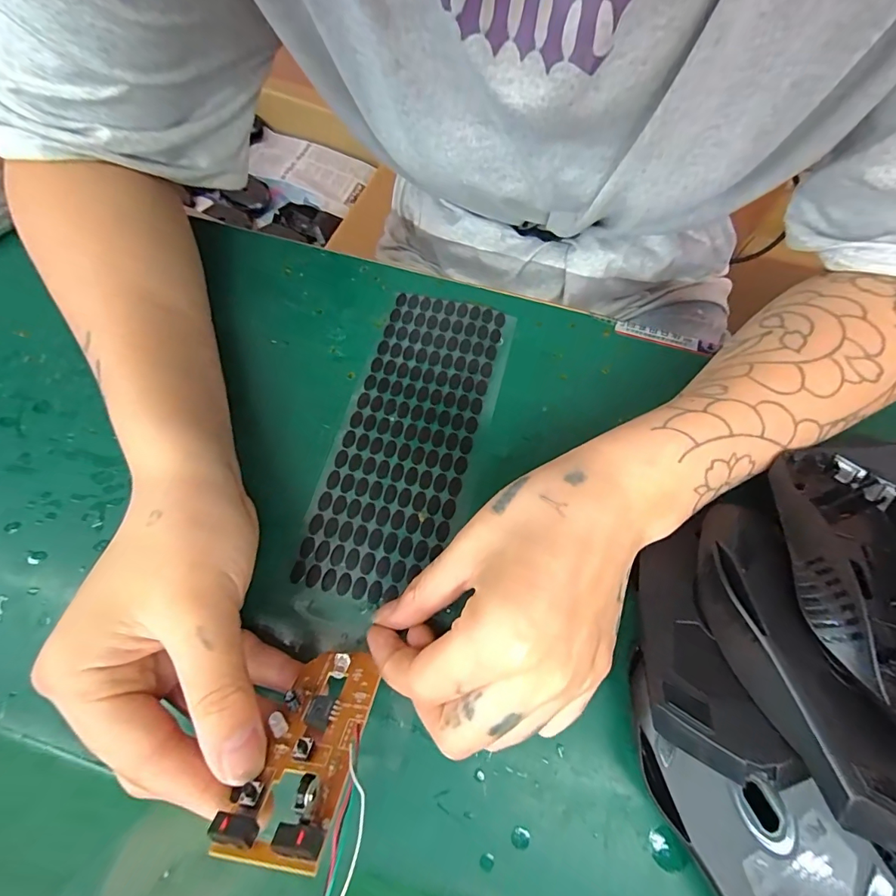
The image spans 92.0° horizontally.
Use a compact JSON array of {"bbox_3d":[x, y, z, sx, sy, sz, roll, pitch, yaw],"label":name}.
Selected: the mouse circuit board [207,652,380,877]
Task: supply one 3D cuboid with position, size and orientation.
[{"bbox_3d":[-0.049,0.102,0.153,0.034,0.008,0.067,0,30,14],"label":"mouse circuit board"}]

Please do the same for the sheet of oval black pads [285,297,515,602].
[{"bbox_3d":[-0.021,-0.009,0.242,0.076,0.004,0.182,15,71,6],"label":"sheet of oval black pads"}]

